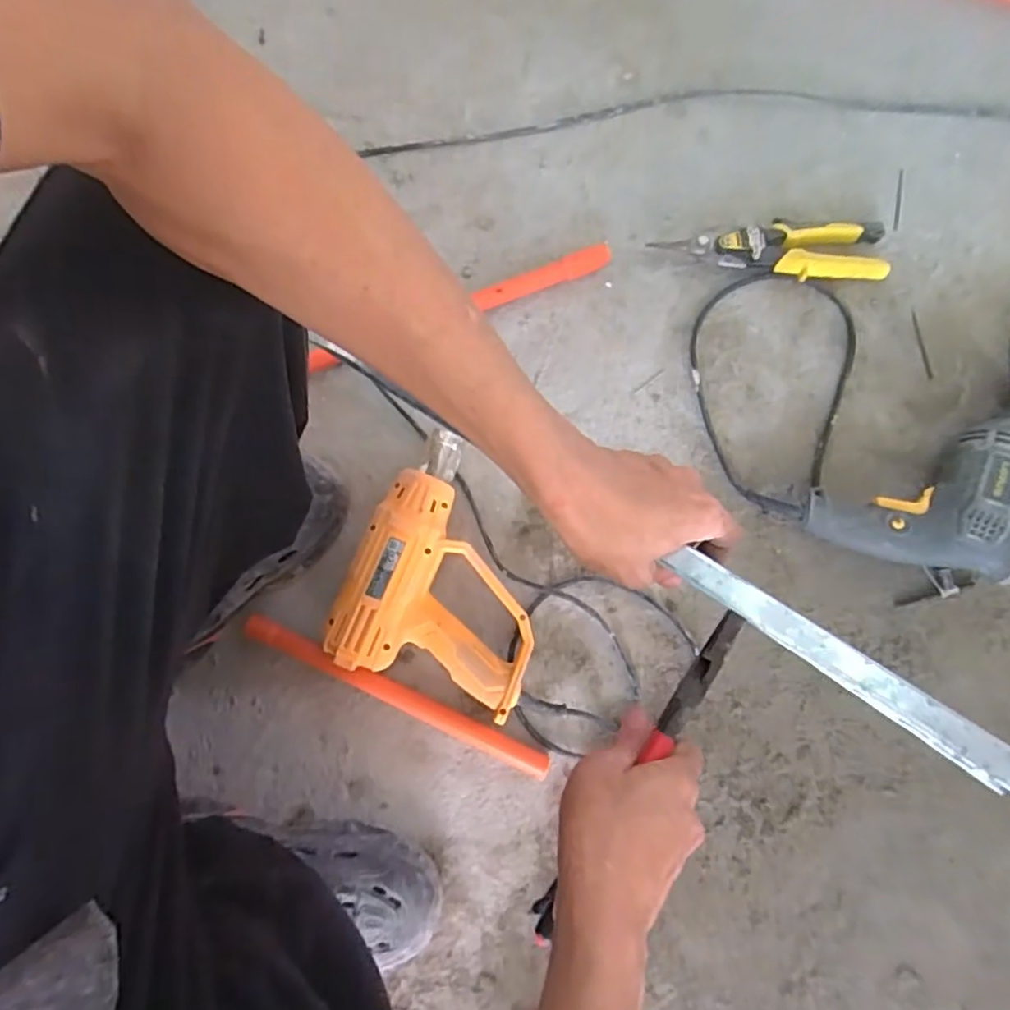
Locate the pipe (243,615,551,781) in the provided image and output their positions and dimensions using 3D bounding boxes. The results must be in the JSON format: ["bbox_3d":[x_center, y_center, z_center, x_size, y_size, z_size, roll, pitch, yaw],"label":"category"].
[{"bbox_3d":[-0.106,0.184,0.581,0.312,0.023,0.023,24,81,6],"label":"pipe"}]

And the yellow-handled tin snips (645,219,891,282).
[{"bbox_3d":[0.288,-0.279,0.654,0.236,0.027,0.061,4,80,1],"label":"yellow-handled tin snips"}]

